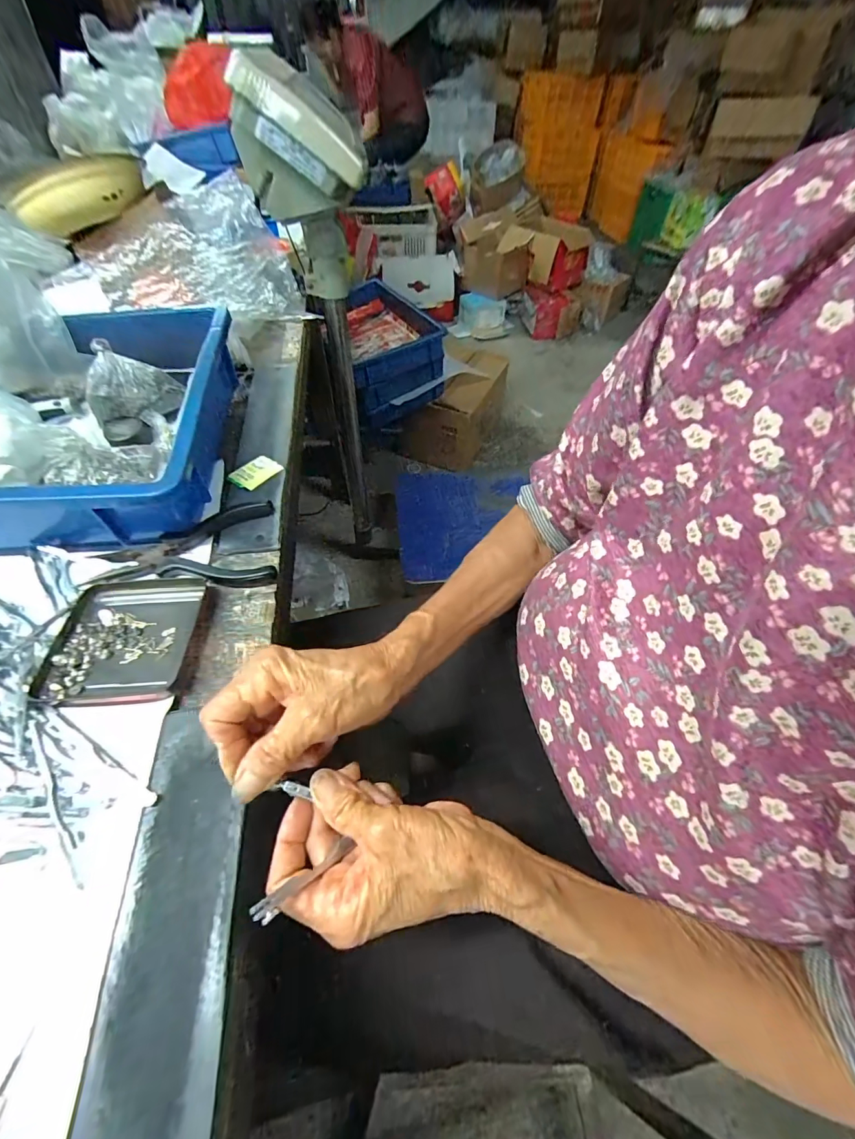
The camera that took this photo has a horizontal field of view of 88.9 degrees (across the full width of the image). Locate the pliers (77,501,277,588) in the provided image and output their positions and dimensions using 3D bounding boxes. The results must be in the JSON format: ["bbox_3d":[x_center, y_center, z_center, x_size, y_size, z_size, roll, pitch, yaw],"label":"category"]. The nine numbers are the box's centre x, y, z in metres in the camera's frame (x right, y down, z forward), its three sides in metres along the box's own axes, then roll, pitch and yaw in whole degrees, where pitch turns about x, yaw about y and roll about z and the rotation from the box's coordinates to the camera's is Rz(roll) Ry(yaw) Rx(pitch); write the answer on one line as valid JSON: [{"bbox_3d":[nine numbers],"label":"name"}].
[{"bbox_3d":[-0.203,-0.013,0.364,0.144,0.013,0.083,-11,52,-9],"label":"pliers"}]

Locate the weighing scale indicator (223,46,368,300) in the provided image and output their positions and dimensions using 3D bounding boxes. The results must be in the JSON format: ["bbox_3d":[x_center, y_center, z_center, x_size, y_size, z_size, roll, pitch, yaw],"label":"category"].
[{"bbox_3d":[-0.163,-0.509,0.605,0.140,0.248,0.152,6,51,4],"label":"weighing scale indicator"}]

